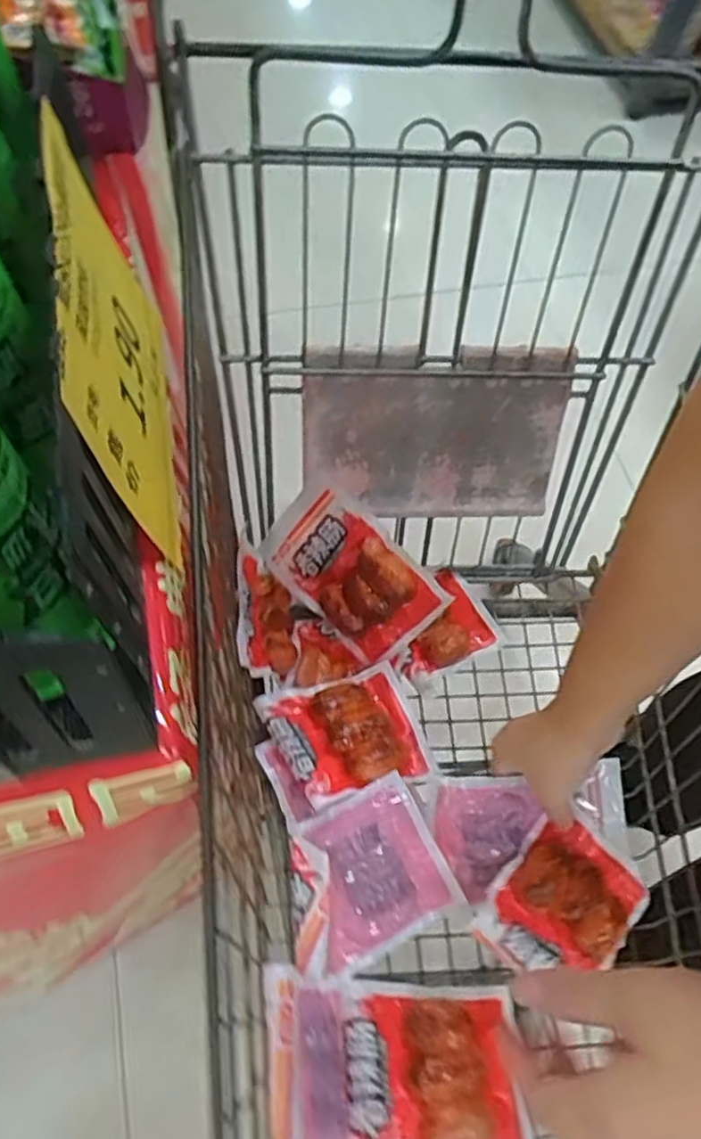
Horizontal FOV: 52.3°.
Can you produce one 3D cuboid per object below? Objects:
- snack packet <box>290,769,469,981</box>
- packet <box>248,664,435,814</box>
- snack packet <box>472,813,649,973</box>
[{"bbox_3d":[0.016,0.230,0.549,0.111,0.013,0.109,-24,66,-16],"label":"snack packet"},{"bbox_3d":[-0.001,0.138,0.608,0.127,0.025,0.110,-12,48,-19],"label":"packet"},{"bbox_3d":[0.165,0.258,0.547,0.099,0.032,0.123,38,66,16],"label":"snack packet"}]

